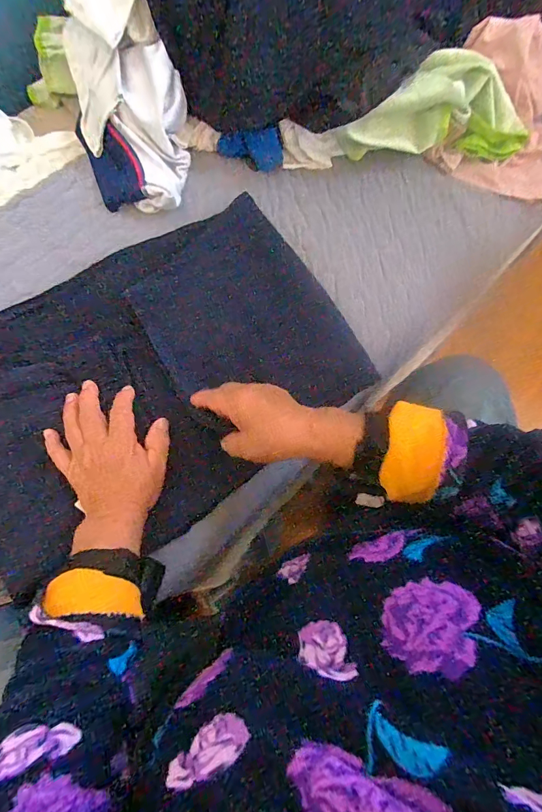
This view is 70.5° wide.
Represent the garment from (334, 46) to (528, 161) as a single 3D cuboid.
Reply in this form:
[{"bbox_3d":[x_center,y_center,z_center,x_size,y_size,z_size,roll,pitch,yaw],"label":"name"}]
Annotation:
[{"bbox_3d":[0.208,-0.365,0.483,0.241,0.101,0.067,0,74,0],"label":"garment"}]

